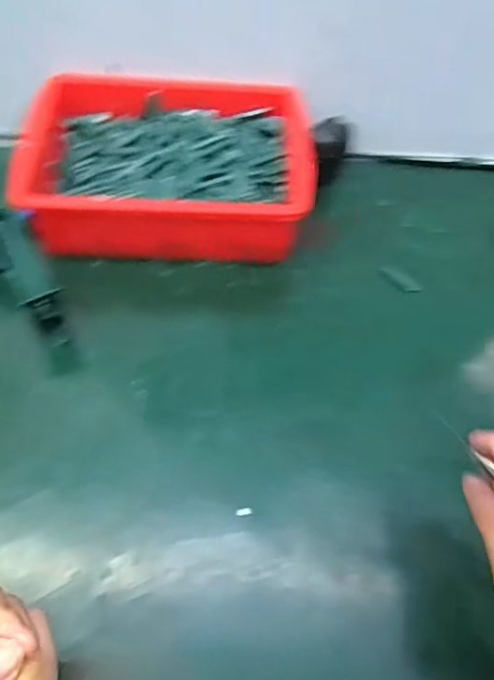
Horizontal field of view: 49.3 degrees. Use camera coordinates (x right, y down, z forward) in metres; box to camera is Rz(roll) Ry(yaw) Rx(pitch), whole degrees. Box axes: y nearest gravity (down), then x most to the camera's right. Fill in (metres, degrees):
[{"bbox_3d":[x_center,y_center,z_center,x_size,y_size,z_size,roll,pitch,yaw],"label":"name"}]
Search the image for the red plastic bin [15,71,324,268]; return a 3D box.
[{"bbox_3d":[-0.071,-0.166,0.514,0.251,0.078,0.185,0,57,-3],"label":"red plastic bin"}]

